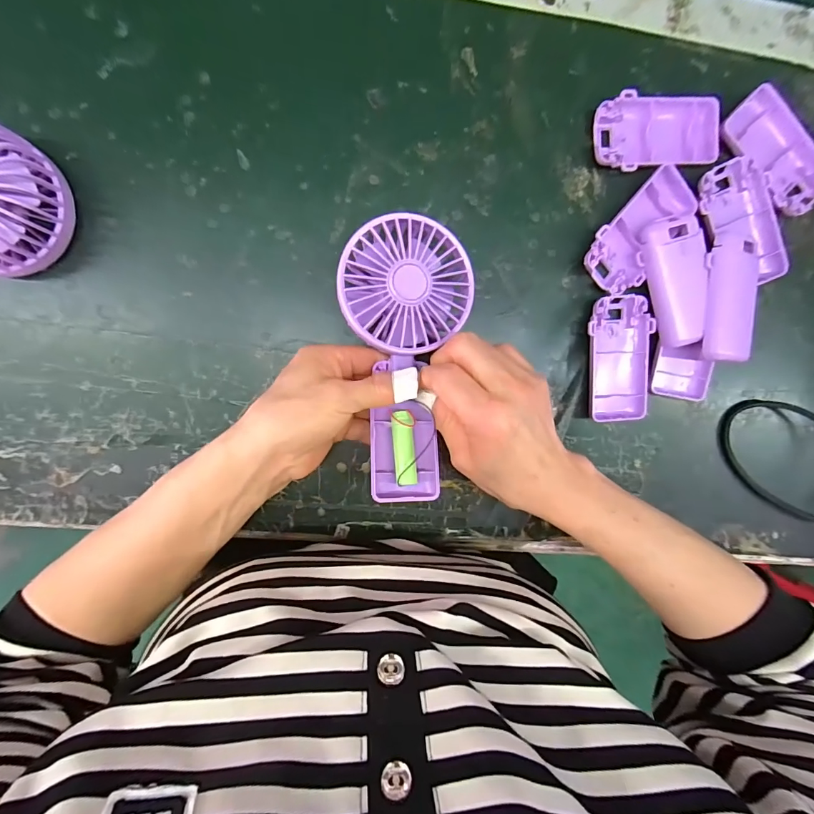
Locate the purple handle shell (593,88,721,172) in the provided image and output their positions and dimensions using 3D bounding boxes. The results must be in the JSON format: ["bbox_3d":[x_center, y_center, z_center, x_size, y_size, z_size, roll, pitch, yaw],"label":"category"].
[{"bbox_3d":[0.180,-0.197,0.294,0.095,0.016,0.048,-5,97,-5],"label":"purple handle shell"}]

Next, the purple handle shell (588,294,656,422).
[{"bbox_3d":[0.162,-0.037,0.314,0.048,0.015,0.093,-2,97,-6],"label":"purple handle shell"}]

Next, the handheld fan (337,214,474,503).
[{"bbox_3d":[0.000,-0.030,0.263,0.080,0.027,0.176,0,97,-6],"label":"handheld fan"}]

